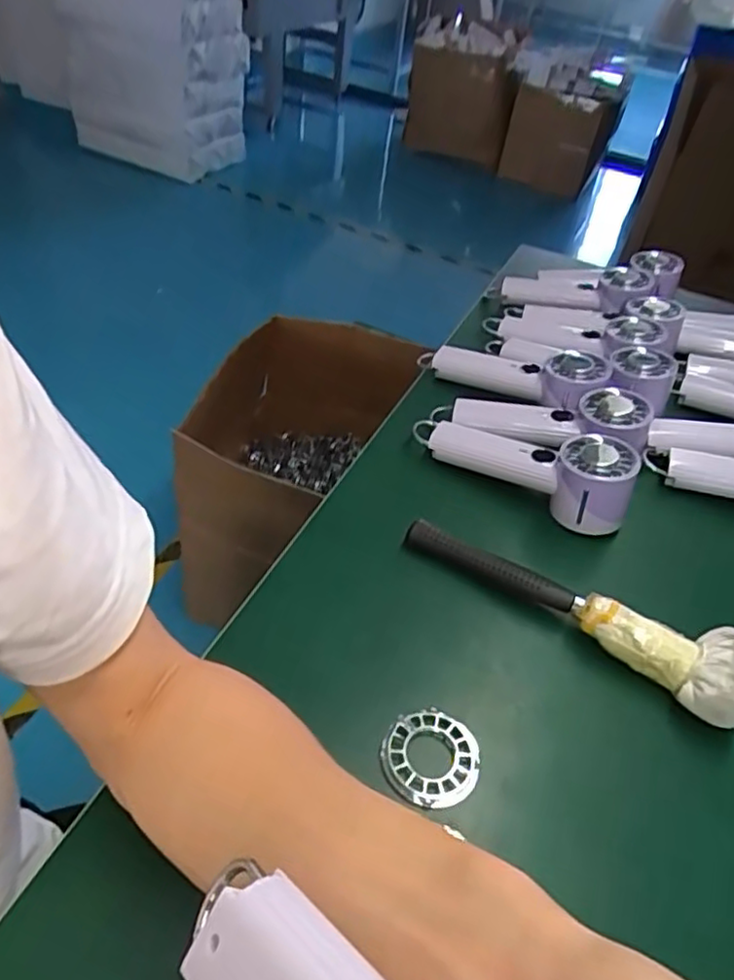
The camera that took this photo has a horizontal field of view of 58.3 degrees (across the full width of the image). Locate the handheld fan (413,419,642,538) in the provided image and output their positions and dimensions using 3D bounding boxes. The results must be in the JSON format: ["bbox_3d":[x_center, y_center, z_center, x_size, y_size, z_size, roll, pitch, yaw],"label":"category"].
[{"bbox_3d":[0.133,-0.033,0.570,0.192,0.055,0.065,26,46,17],"label":"handheld fan"}]

